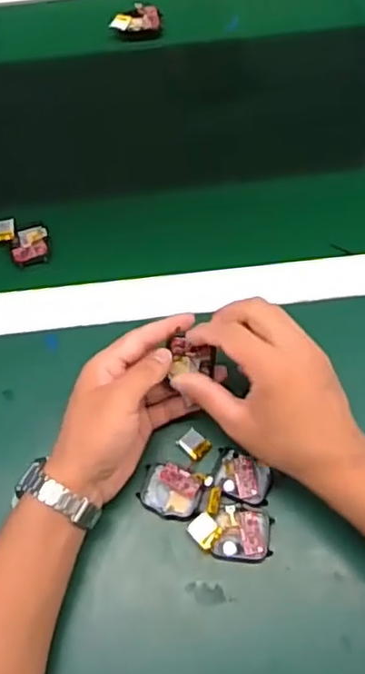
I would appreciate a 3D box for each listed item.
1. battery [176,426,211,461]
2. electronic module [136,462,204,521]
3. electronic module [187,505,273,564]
[{"bbox_3d":[0.009,0.084,0.498,0.023,0.004,0.018,41,72,20],"label":"battery"},{"bbox_3d":[-0.009,0.117,0.480,0.047,0.009,0.038,26,68,14],"label":"electronic module"},{"bbox_3d":[0.036,0.145,0.465,0.059,0.010,0.037,3,64,4],"label":"electronic module"}]

